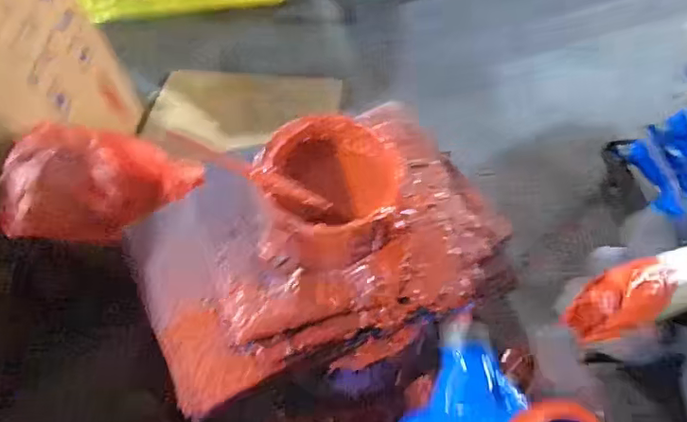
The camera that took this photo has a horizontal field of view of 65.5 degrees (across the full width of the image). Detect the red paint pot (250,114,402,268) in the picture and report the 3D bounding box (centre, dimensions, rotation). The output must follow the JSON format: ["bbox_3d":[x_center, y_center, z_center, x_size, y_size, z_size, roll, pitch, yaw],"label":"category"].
[{"bbox_3d":[-0.012,-0.016,0.551,0.130,0.097,0.139,-1,59,2],"label":"red paint pot"}]

